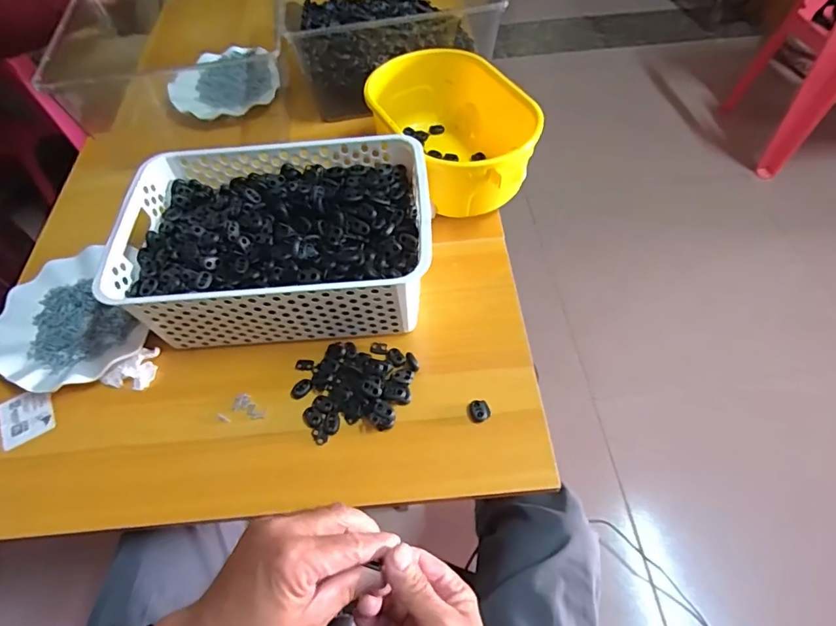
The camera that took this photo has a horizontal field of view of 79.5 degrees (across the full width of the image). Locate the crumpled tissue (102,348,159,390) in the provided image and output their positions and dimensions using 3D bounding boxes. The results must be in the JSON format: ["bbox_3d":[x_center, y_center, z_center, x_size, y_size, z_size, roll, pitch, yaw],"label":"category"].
[{"bbox_3d":[-0.295,0.062,0.526,0.031,0.016,0.057,38,66,25],"label":"crumpled tissue"}]

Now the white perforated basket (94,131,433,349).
[{"bbox_3d":[-0.144,-0.075,0.548,0.302,0.116,0.206,-3,55,1],"label":"white perforated basket"}]

